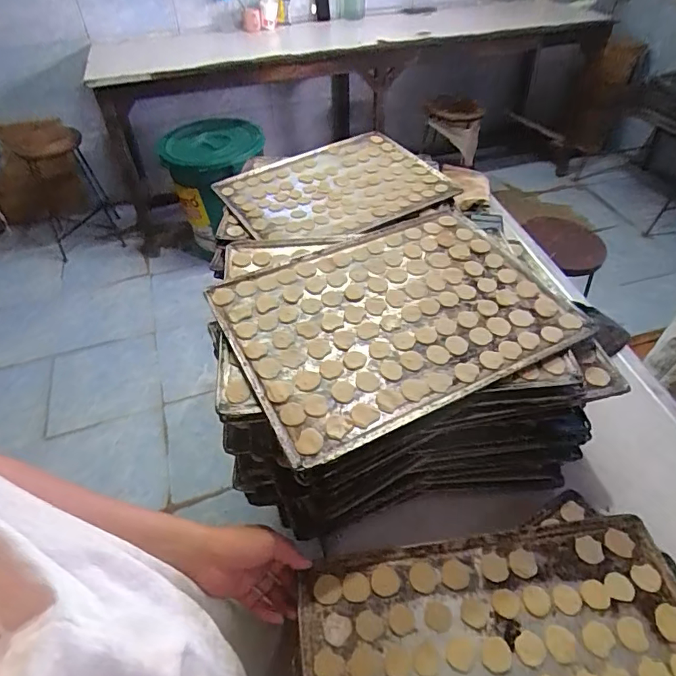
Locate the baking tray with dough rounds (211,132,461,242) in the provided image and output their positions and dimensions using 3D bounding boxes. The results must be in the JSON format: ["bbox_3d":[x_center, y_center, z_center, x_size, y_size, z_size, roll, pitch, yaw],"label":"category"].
[{"bbox_3d":[-0.011,-0.327,1.049,0.424,0.027,0.345,-23,50,-23],"label":"baking tray with dough rounds"}]

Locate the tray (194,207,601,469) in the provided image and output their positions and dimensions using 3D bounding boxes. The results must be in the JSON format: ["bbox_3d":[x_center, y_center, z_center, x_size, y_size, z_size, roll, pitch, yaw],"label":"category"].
[{"bbox_3d":[0.079,-0.040,0.669,0.446,0.018,0.330,-19,49,-20],"label":"tray"}]

